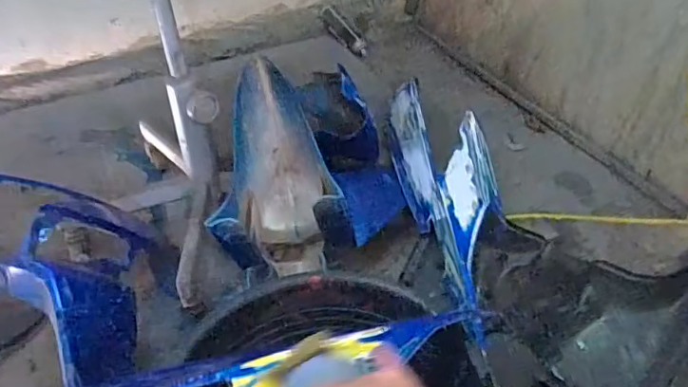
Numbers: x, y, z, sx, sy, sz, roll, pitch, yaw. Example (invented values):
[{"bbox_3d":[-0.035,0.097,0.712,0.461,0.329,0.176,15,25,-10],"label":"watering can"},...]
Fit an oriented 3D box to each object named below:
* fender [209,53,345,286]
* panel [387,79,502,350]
[{"bbox_3d":[-0.121,-0.044,0.905,0.195,0.144,0.361,-9,72,-7],"label":"fender"},{"bbox_3d":[0.183,-0.043,0.983,0.154,0.083,0.658,-5,41,-3],"label":"panel"}]

